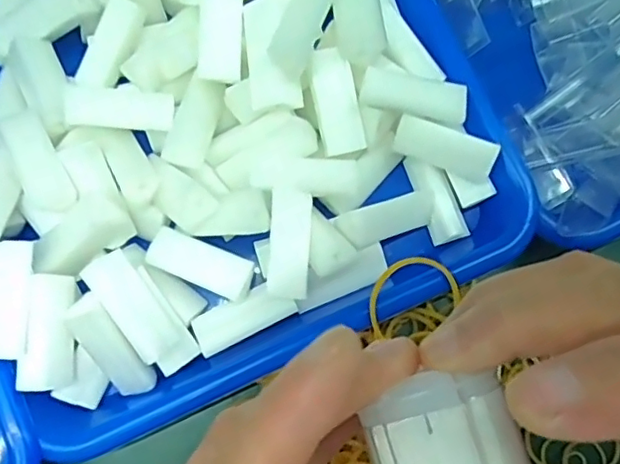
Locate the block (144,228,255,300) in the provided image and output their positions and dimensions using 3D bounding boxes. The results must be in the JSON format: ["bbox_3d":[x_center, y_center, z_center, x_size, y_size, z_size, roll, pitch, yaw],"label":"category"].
[{"bbox_3d":[-0.048,0.014,0.254,0.046,0.011,0.018,23,76,2],"label":"block"}]

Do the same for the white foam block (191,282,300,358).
[{"bbox_3d":[-0.029,0.037,0.256,0.044,0.006,0.018,-26,81,-6],"label":"white foam block"}]

